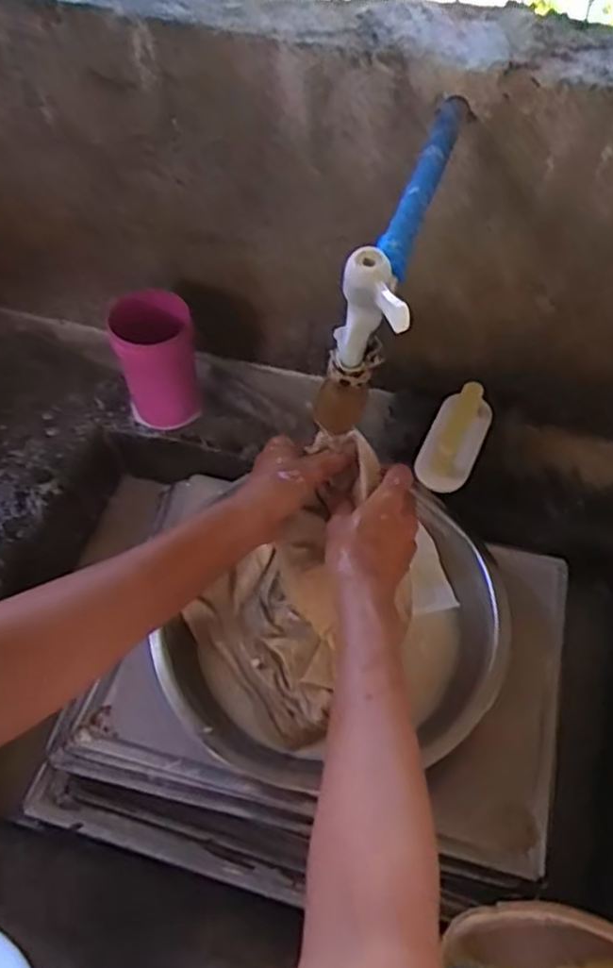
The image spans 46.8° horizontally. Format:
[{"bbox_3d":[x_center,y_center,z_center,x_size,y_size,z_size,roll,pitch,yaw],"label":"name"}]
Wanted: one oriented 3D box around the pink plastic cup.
[{"bbox_3d":[-0.167,-0.136,0.799,0.085,0.129,0.084,-8,57,-5],"label":"pink plastic cup"}]

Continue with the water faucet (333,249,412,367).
[{"bbox_3d":[0.038,-0.098,0.446,0.032,0.076,0.051,-9,58,-5],"label":"water faucet"}]

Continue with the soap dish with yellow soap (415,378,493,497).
[{"bbox_3d":[0.160,-0.051,0.772,0.060,0.052,0.125,21,74,14],"label":"soap dish with yellow soap"}]

